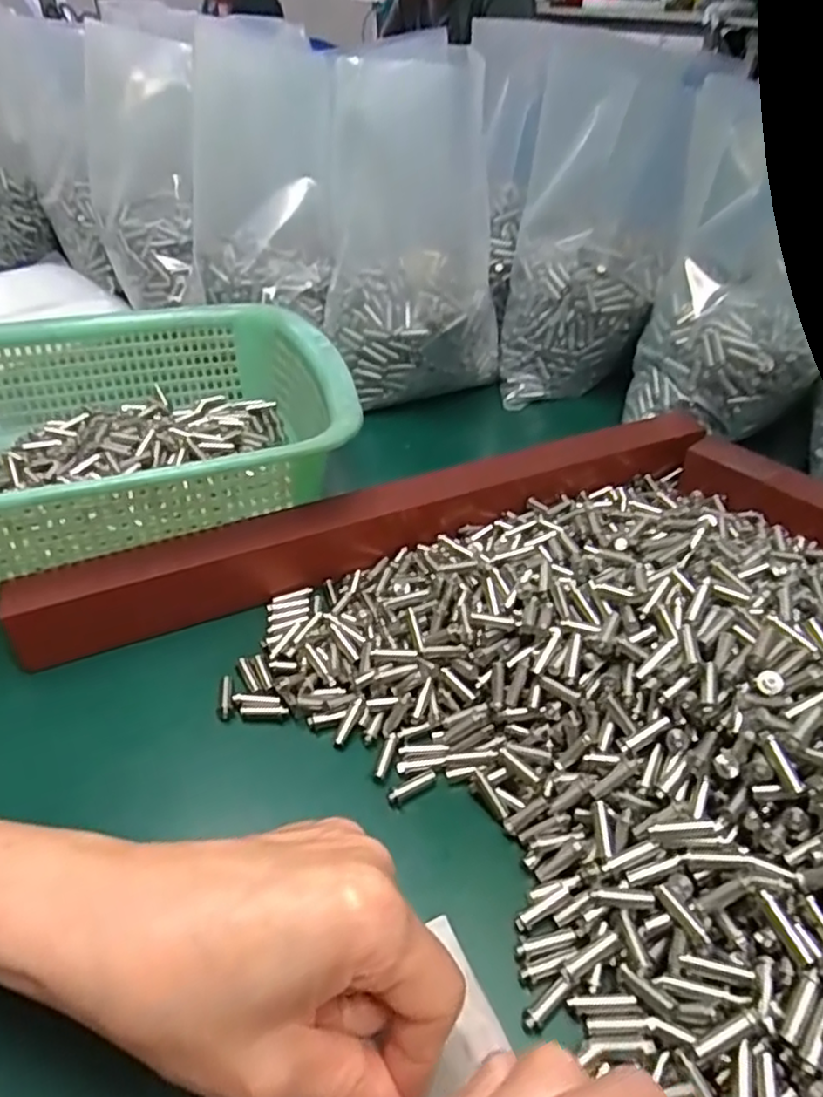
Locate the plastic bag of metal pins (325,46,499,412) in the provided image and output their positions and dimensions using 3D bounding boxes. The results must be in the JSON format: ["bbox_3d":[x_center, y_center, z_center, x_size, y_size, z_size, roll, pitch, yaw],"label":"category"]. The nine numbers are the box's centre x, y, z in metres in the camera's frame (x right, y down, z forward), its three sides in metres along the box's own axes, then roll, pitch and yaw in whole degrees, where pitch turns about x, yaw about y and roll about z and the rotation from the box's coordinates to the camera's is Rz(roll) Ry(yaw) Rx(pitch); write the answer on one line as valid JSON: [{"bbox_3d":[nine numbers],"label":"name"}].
[{"bbox_3d":[0.001,-0.214,0.477,0.125,0.193,0.103,-1,42,-1],"label":"plastic bag of metal pins"}]

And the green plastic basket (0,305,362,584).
[{"bbox_3d":[-0.190,-0.071,0.386,0.289,0.073,0.219,-14,43,-15],"label":"green plastic basket"}]

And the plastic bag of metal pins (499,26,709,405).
[{"bbox_3d":[0.133,-0.222,0.486,0.121,0.214,0.081,2,42,3],"label":"plastic bag of metal pins"}]

